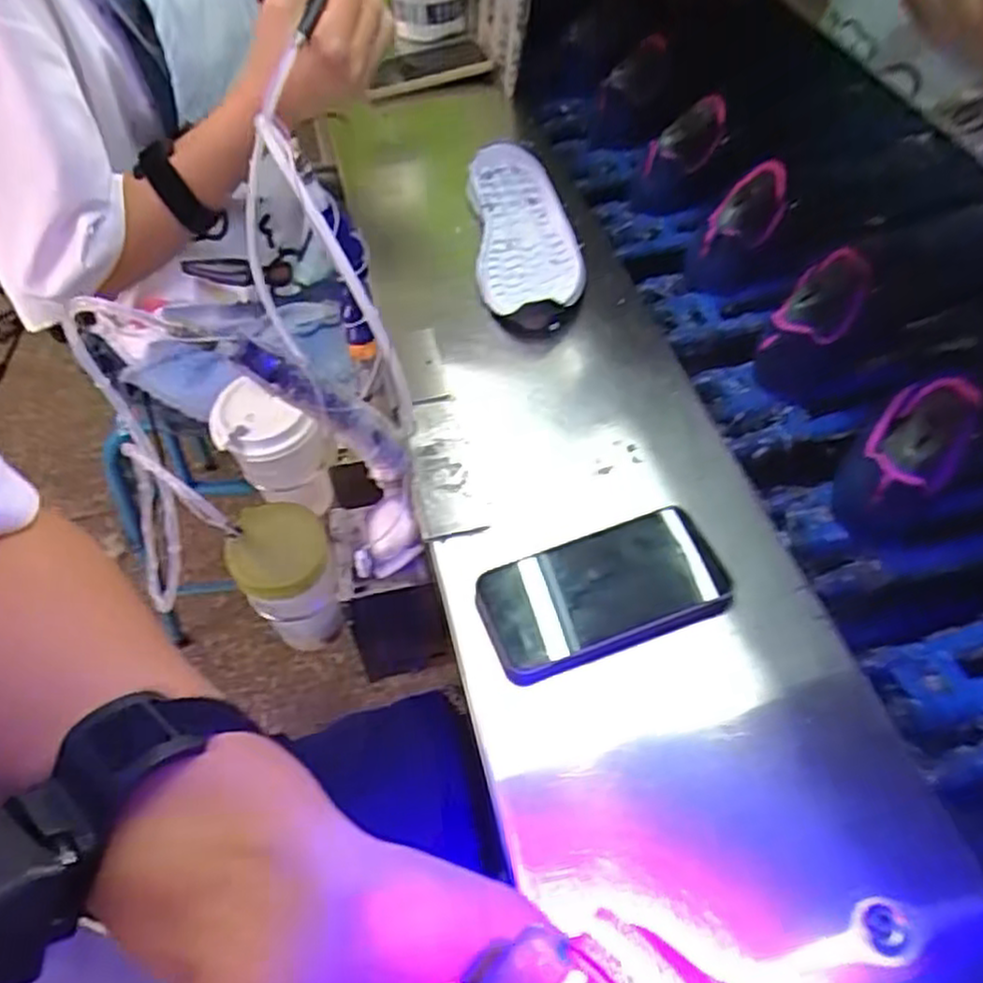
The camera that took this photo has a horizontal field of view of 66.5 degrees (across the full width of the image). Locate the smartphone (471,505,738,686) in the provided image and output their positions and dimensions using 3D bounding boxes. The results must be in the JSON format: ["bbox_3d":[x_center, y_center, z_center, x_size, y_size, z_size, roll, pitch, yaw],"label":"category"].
[{"bbox_3d":[0.075,0.067,0.500,0.161,0.017,0.080,-20,54,-9],"label":"smartphone"}]

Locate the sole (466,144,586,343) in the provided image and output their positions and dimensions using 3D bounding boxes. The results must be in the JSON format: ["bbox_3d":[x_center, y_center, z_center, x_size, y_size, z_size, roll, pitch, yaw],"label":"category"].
[{"bbox_3d":[0.032,-0.256,0.732,0.097,0.028,0.278,-7,53,1],"label":"sole"}]

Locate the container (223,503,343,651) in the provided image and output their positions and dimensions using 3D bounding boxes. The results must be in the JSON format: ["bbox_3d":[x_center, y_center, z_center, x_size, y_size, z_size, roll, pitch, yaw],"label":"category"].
[{"bbox_3d":[-0.164,0.076,0.618,0.072,0.121,0.077,0,53,0],"label":"container"}]

